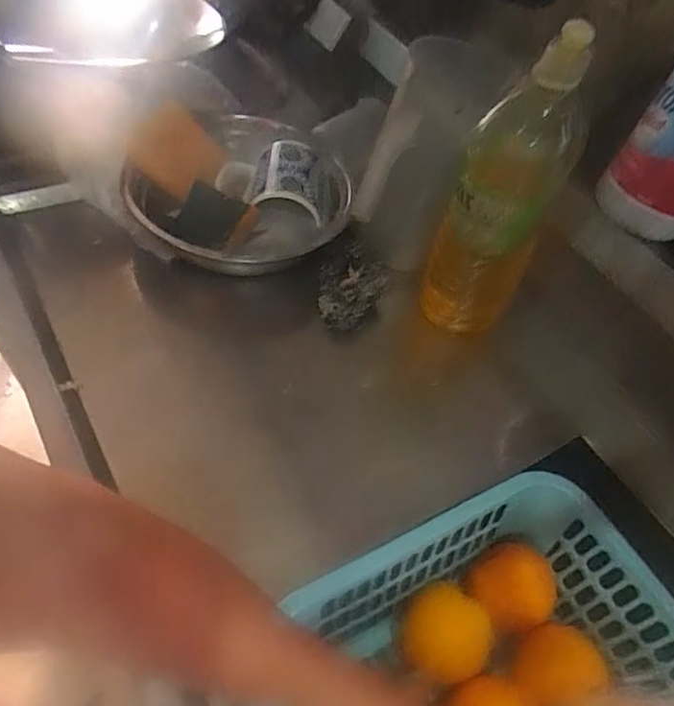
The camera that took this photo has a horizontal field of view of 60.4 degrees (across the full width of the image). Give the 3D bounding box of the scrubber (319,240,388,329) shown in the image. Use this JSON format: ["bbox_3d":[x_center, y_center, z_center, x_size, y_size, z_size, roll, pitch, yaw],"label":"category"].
[{"bbox_3d":[0.012,-0.068,0.614,0.071,0.040,0.082,18,55,7],"label":"scrubber"}]

